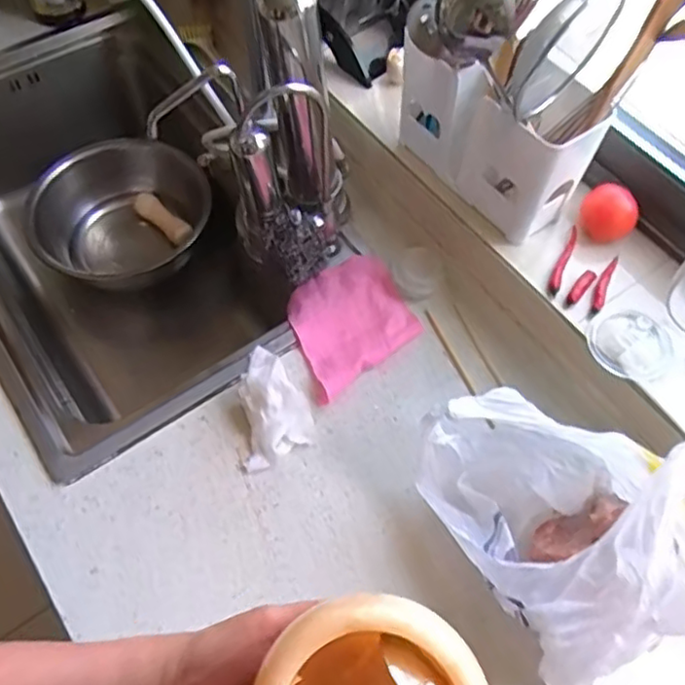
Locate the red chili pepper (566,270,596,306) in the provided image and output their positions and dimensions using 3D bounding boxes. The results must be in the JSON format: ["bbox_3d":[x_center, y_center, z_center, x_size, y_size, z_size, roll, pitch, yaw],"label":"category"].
[{"bbox_3d":[0.253,-0.058,0.692,0.015,0.011,0.052,39,67,19],"label":"red chili pepper"}]

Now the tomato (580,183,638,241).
[{"bbox_3d":[0.290,-0.138,0.716,0.058,0.050,0.045,31,65,15],"label":"tomato"}]

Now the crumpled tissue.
[{"bbox_3d":[-0.071,0.062,0.698,0.071,0.054,0.133,-5,61,-4],"label":"crumpled tissue"}]

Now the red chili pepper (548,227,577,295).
[{"bbox_3d":[0.238,-0.087,0.710,0.013,0.014,0.091,22,63,11],"label":"red chili pepper"}]

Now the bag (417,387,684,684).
[{"bbox_3d":[0.199,0.147,0.573,0.178,0.183,0.243,-26,65,-15],"label":"bag"}]

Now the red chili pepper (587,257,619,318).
[{"bbox_3d":[0.276,-0.062,0.694,0.015,0.013,0.084,22,63,11],"label":"red chili pepper"}]

